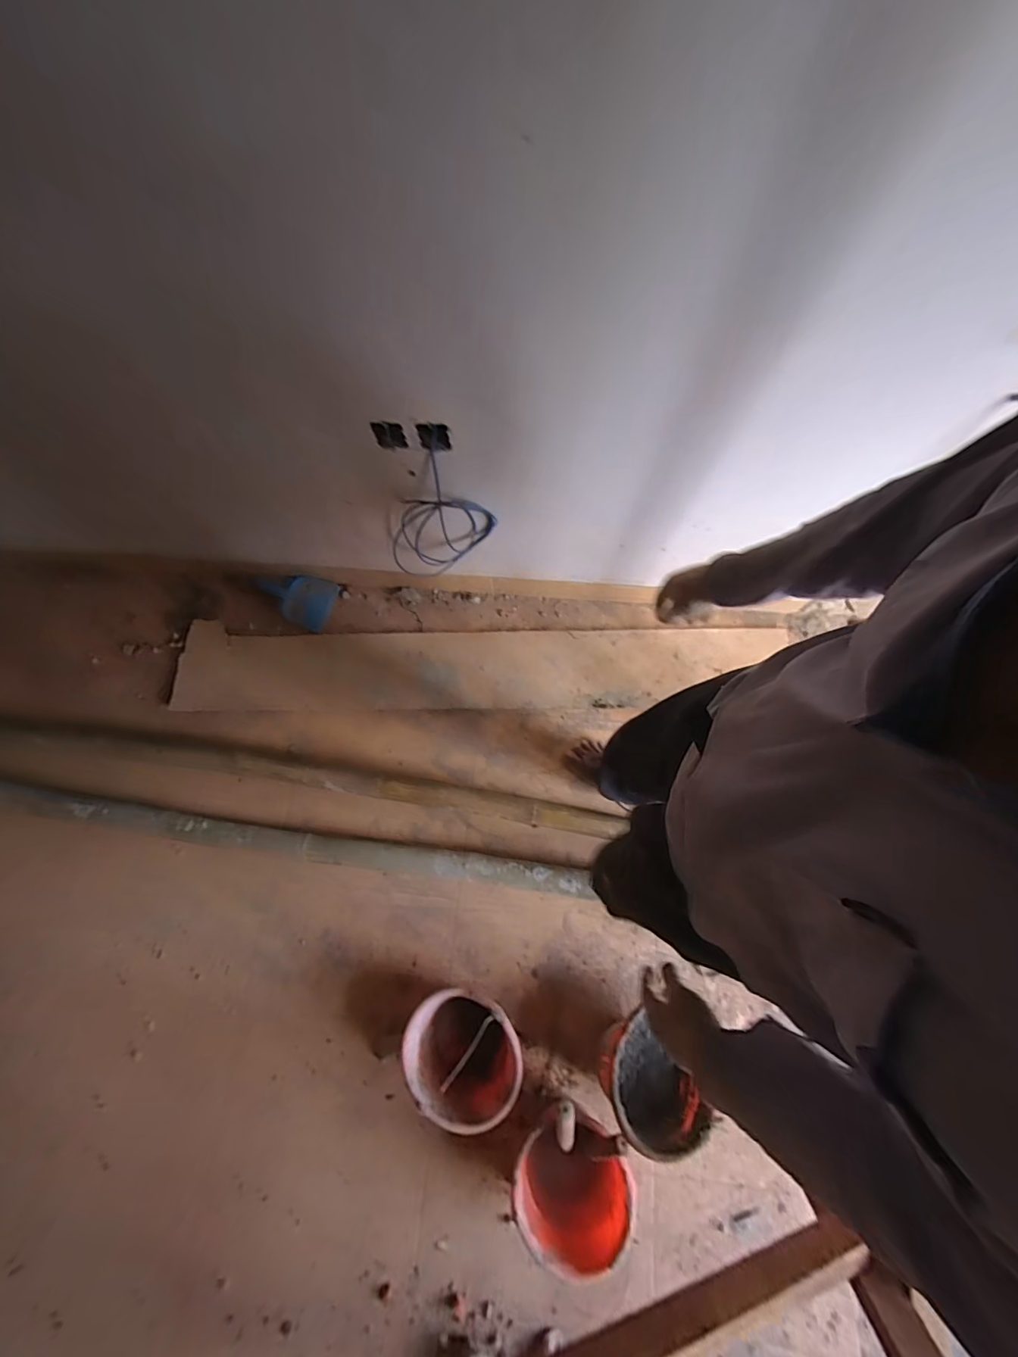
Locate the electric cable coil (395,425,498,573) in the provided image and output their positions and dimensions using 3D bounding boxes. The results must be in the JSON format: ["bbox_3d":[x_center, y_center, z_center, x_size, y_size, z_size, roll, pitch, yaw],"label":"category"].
[{"bbox_3d":[-0.169,-0.362,1.088,0.264,0.424,0.060,-6,73,1],"label":"electric cable coil"}]

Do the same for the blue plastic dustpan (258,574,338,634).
[{"bbox_3d":[-0.649,-0.247,1.449,0.221,0.038,0.163,16,74,8],"label":"blue plastic dustpan"}]

